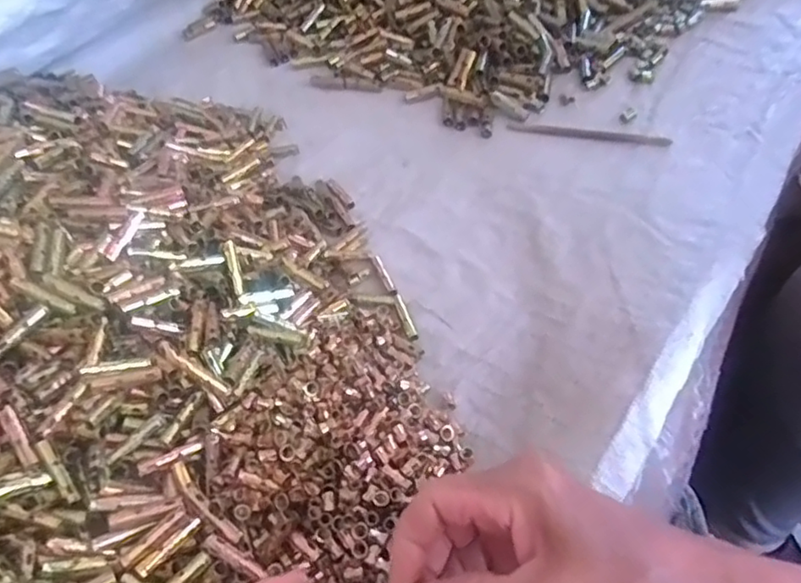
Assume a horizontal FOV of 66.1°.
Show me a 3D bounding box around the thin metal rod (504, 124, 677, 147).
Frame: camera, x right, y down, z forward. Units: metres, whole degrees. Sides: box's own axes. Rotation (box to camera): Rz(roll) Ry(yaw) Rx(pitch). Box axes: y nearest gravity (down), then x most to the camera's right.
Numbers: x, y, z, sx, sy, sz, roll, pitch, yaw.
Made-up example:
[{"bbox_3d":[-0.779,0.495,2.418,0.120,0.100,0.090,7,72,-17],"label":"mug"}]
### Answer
[{"bbox_3d":[0.173,-0.146,0.571,0.144,0.009,0.013,14,54,16],"label":"thin metal rod"}]

